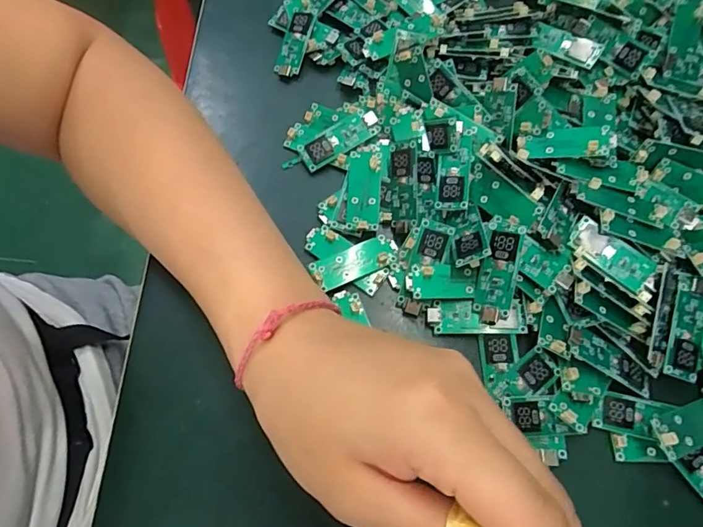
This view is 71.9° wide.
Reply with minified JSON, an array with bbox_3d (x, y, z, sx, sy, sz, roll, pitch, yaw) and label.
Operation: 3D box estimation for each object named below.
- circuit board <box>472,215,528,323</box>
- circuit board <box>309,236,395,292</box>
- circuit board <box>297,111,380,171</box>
[{"bbox_3d":[0.077,0.004,0.254,0.019,0.012,0.056,11,93,6],"label":"circuit board"},{"bbox_3d":[0.001,0.000,0.274,0.045,0.009,0.019,-19,70,-8],"label":"circuit board"},{"bbox_3d":[-0.007,-0.076,0.298,0.051,0.004,0.017,-30,90,-2],"label":"circuit board"}]

